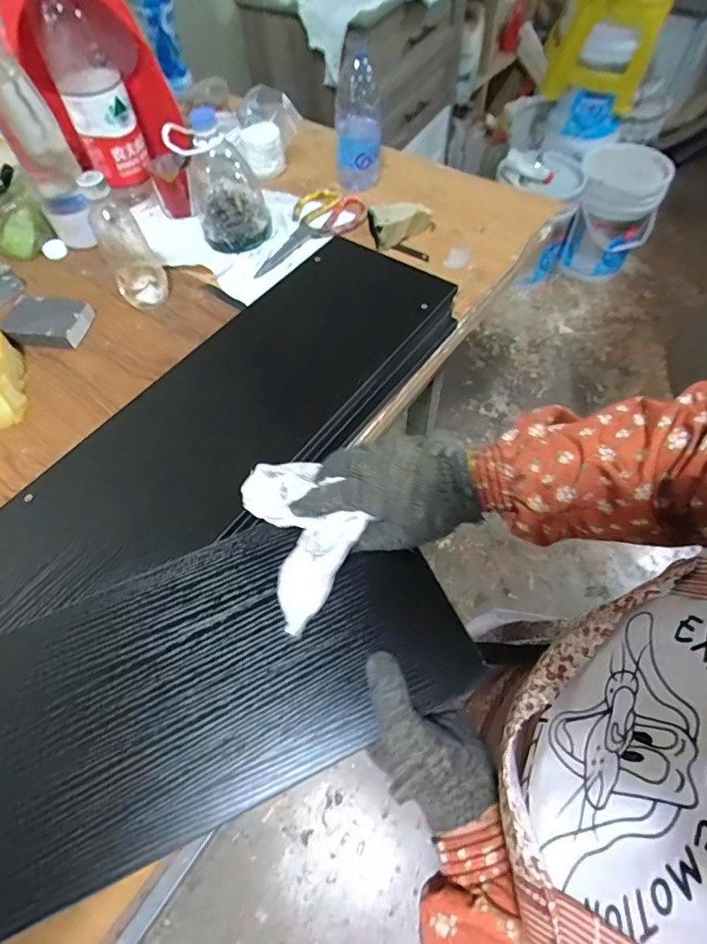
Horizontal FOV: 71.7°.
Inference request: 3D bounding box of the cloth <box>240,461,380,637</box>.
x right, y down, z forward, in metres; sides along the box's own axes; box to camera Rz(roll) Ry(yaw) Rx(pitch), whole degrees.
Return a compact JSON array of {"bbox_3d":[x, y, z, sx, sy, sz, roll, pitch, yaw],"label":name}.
[{"bbox_3d":[-0.040,0.048,0.408,0.083,0.044,0.141,-20,62,-13],"label":"cloth"}]

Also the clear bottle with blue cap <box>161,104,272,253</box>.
[{"bbox_3d":[-0.190,-0.419,0.705,0.111,0.151,0.112,-13,59,-6],"label":"clear bottle with blue cap"}]

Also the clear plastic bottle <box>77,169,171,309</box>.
[{"bbox_3d":[-0.293,-0.293,0.628,0.065,0.164,0.051,-22,60,-11],"label":"clear plastic bottle"}]

